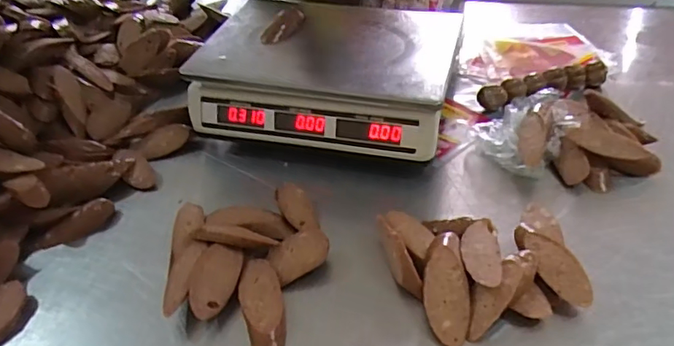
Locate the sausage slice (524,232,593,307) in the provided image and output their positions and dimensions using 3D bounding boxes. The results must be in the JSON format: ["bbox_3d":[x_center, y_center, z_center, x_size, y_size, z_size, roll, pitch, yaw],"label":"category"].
[{"bbox_3d":[0.203,0.086,0.474,0.036,0.010,0.081,-24,53,-6],"label":"sausage slice"}]

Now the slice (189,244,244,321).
[{"bbox_3d":[-0.117,0.102,0.486,0.040,0.013,0.074,28,51,-16],"label":"slice"}]

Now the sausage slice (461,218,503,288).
[{"bbox_3d":[0.136,0.073,0.484,0.033,0.011,0.087,3,40,9],"label":"sausage slice"}]

